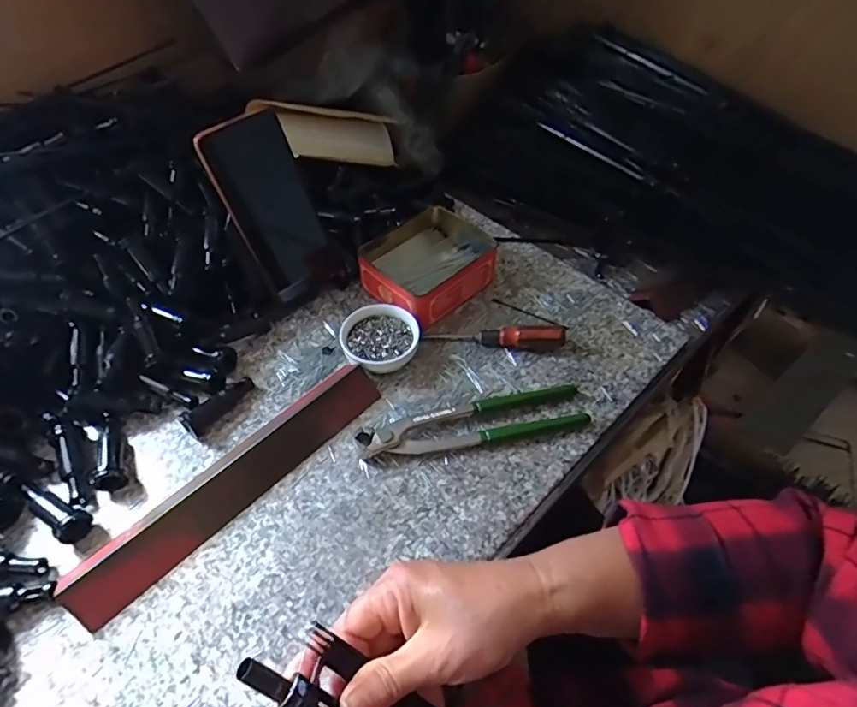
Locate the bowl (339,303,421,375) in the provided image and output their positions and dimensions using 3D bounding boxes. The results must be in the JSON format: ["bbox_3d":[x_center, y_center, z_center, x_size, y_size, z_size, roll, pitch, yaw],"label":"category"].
[{"bbox_3d":[-0.046,-0.012,0.467,0.072,0.029,0.066,1,51,-1],"label":"bowl"}]

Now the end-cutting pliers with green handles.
[{"bbox_3d":[0.039,0.056,0.419,0.192,0.016,0.046,-9,52,-8],"label":"end-cutting pliers with green handles"}]

